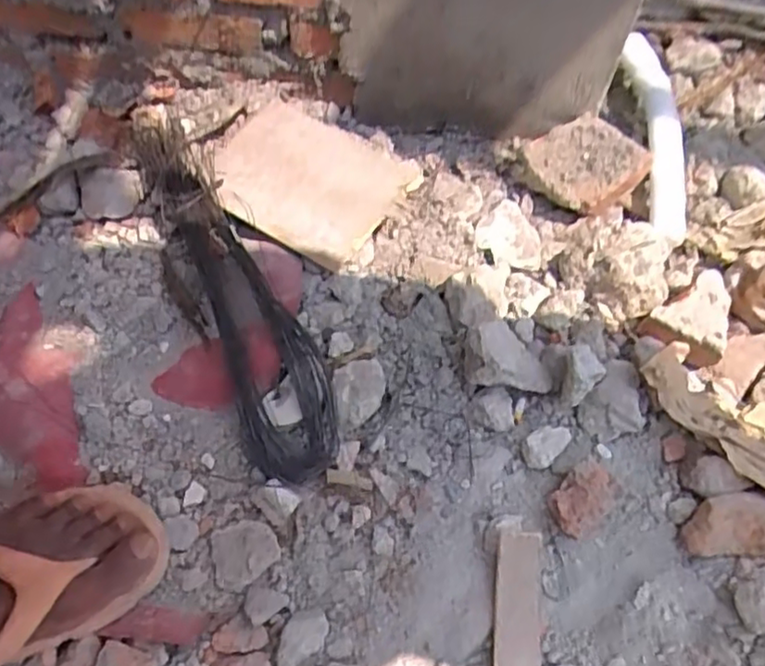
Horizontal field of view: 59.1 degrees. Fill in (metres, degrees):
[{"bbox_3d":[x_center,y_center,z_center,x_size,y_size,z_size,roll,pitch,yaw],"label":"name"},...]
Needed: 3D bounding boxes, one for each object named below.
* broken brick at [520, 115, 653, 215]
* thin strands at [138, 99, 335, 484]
[{"bbox_3d":[0.219,-0.184,0.729,0.109,0.034,0.104,-31,65,-19],"label":"broken brick"},{"bbox_3d":[-0.149,-0.068,0.643,0.090,0.054,0.453,-21,62,-14],"label":"thin strands"}]

